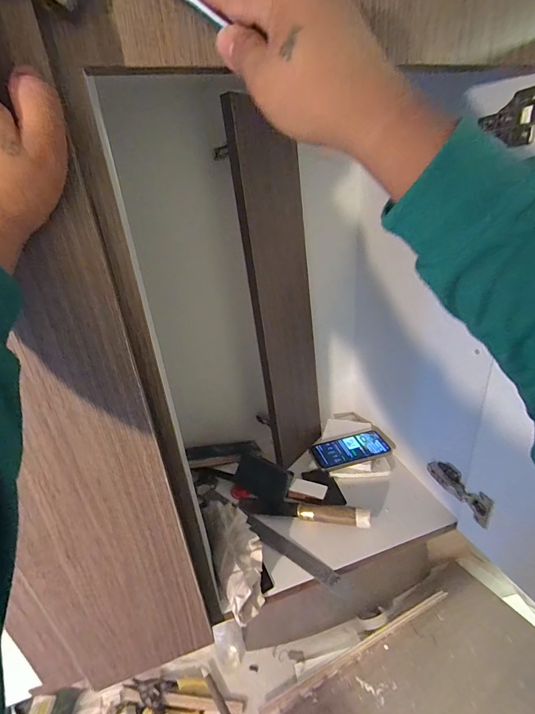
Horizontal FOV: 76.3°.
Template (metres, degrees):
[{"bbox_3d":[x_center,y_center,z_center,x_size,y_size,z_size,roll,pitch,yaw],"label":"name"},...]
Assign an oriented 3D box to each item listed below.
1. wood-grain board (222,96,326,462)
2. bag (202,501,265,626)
[{"bbox_3d":[0.036,-0.091,0.662,0.025,0.658,0.151,13,31,40],"label":"wood-grain board"},{"bbox_3d":[-0.051,0.305,0.543,0.073,0.051,0.179,-14,43,-18],"label":"bag"}]

